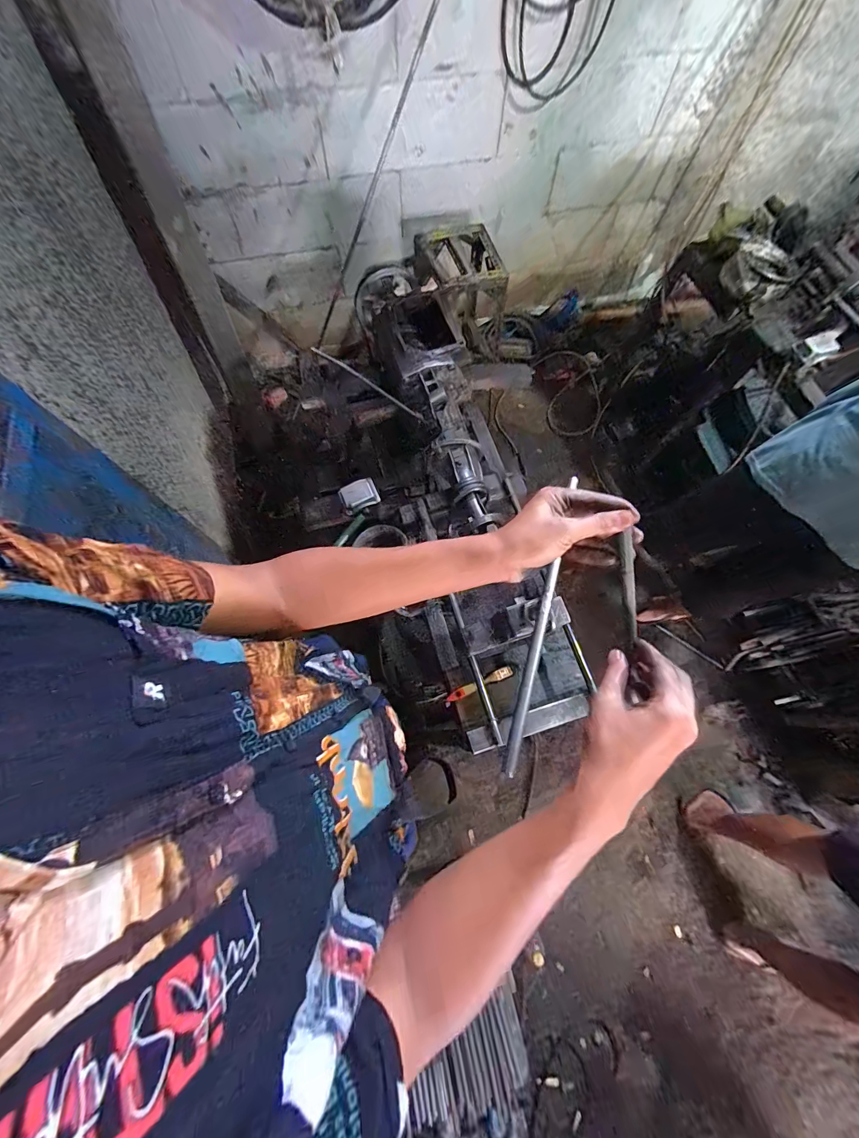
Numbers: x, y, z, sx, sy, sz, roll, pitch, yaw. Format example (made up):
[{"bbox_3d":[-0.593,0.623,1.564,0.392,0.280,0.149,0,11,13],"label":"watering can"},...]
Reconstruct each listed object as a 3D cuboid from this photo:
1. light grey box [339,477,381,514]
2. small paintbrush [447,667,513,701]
[{"bbox_3d":[-0.168,-0.178,0.940,0.086,0.033,0.064,-26,73,-11],"label":"light grey box"},{"bbox_3d":[0.103,0.238,0.809,0.144,0.017,0.022,-21,72,-10],"label":"small paintbrush"}]

